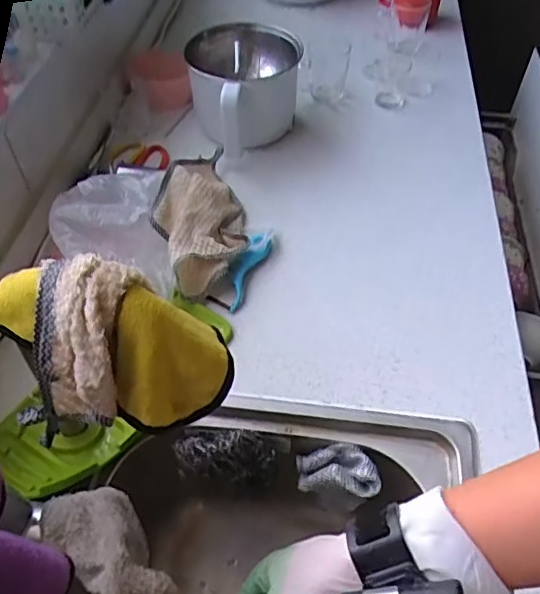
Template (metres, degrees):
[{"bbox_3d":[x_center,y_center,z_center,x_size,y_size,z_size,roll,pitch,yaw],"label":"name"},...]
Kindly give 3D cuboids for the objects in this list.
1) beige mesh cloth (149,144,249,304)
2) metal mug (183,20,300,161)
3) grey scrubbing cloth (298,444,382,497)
[{"bbox_3d":[-0.084,-0.110,0.710,0.099,0.079,0.249,-3,50,-1],"label":"beige mesh cloth"},{"bbox_3d":[-0.038,-0.283,0.807,0.145,0.133,0.160,5,50,5],"label":"metal mug"},{"bbox_3d":[0.067,0.168,0.557,0.084,0.016,0.045,-5,45,27],"label":"grey scrubbing cloth"}]

